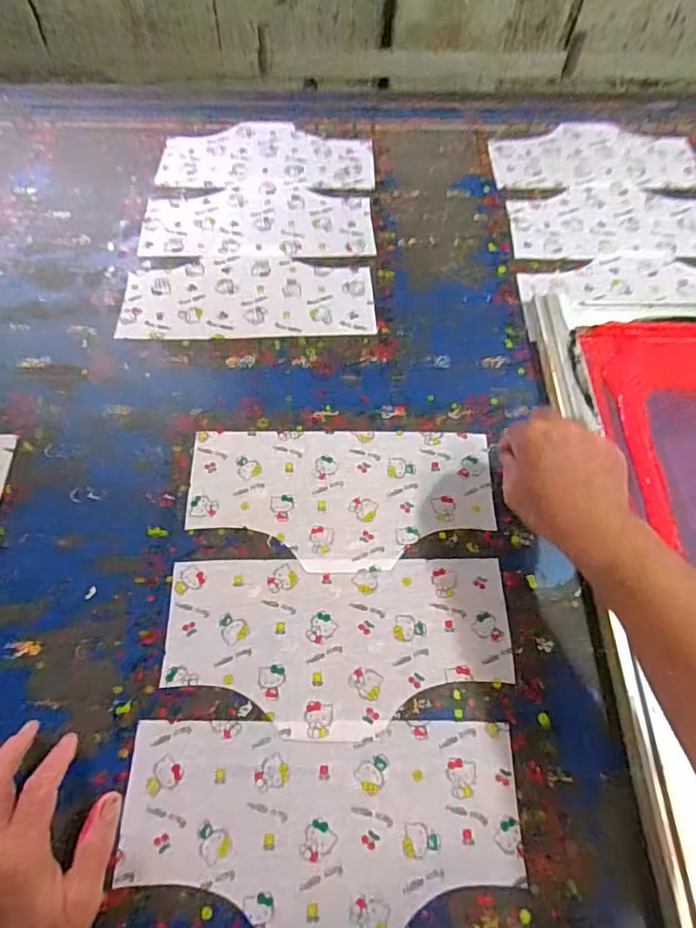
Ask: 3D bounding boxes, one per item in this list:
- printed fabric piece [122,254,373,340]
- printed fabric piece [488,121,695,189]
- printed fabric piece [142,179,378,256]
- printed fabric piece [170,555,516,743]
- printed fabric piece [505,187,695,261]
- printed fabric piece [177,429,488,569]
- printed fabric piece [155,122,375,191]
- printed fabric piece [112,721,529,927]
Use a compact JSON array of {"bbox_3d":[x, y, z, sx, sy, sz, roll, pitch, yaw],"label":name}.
[{"bbox_3d":[-0.123,-0.210,0.694,0.304,0.004,0.134,-3,60,-2],"label":"printed fabric piece"},{"bbox_3d":[0.374,-0.471,0.843,0.316,0.006,0.158,-2,60,-2],"label":"printed fabric piece"},{"bbox_3d":[-0.121,-0.338,0.765,0.306,0.004,0.150,-1,60,-1],"label":"printed fabric piece"},{"bbox_3d":[-0.009,0.158,0.494,0.301,0.005,0.149,0,60,-1],"label":"printed fabric piece"},{"bbox_3d":[0.383,-0.334,0.771,0.314,0.006,0.145,-2,60,-2],"label":"printed fabric piece"},{"bbox_3d":[-0.007,0.032,0.564,0.302,0.006,0.150,1,60,0],"label":"printed fabric piece"},{"bbox_3d":[-0.119,-0.464,0.835,0.310,0.007,0.154,1,60,0],"label":"printed fabric piece"},{"bbox_3d":[-0.019,0.283,0.430,0.302,0.006,0.150,1,60,-1],"label":"printed fabric piece"}]

